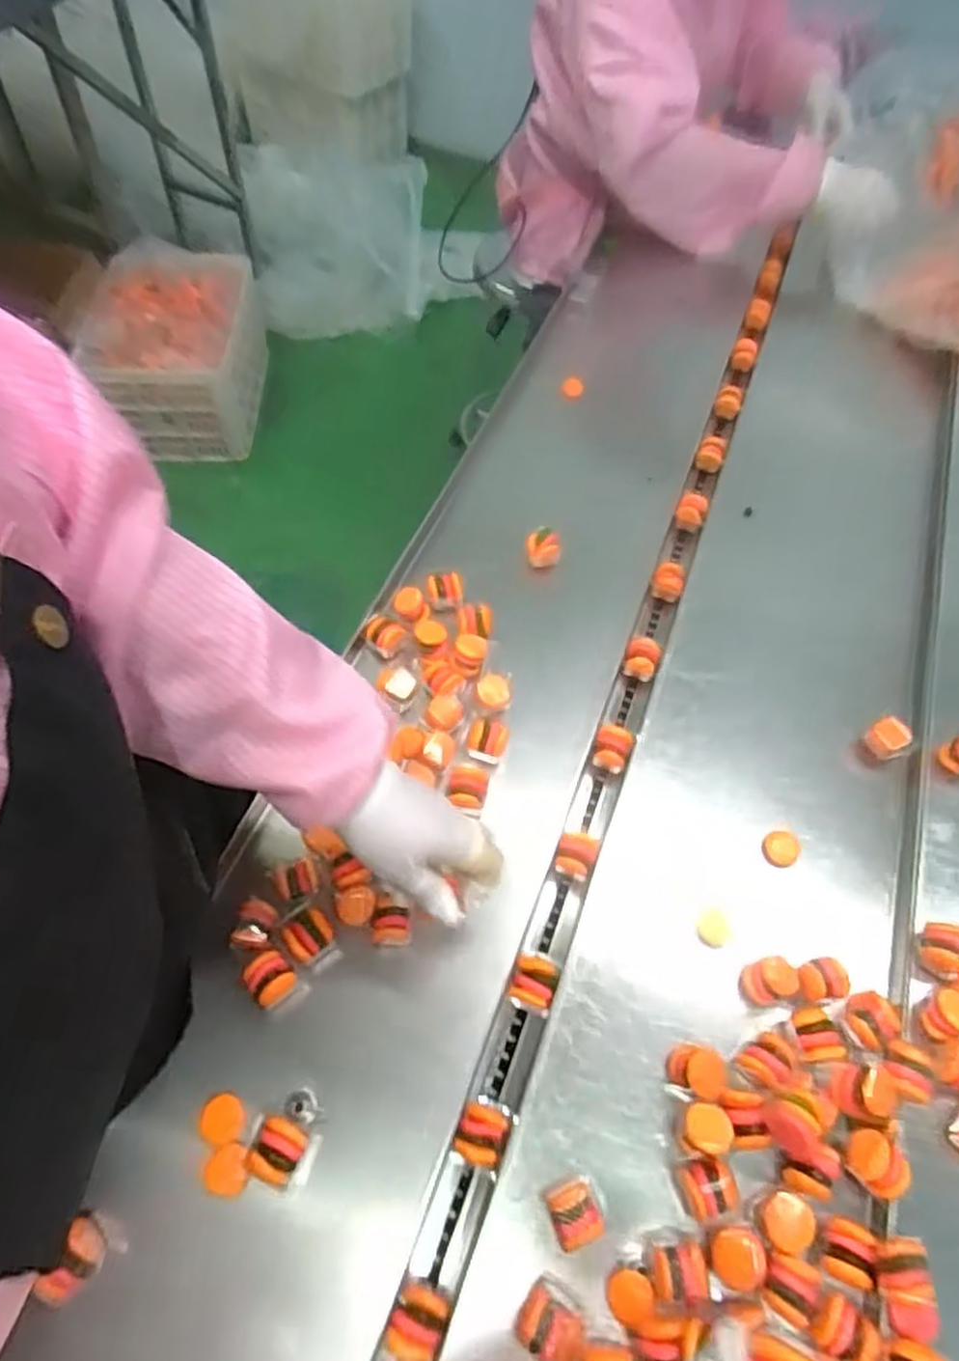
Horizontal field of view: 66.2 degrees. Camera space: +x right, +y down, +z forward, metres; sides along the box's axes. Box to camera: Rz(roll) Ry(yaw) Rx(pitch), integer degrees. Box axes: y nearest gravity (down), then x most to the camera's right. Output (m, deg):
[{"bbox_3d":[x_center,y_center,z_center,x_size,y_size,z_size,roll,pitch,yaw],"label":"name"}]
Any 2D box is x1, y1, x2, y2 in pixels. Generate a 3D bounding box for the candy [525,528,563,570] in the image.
[{"bbox_3d":[0.062,-0.129,0.724,0.030,0.033,0.029,-2,58,3],"label":"candy"}]

